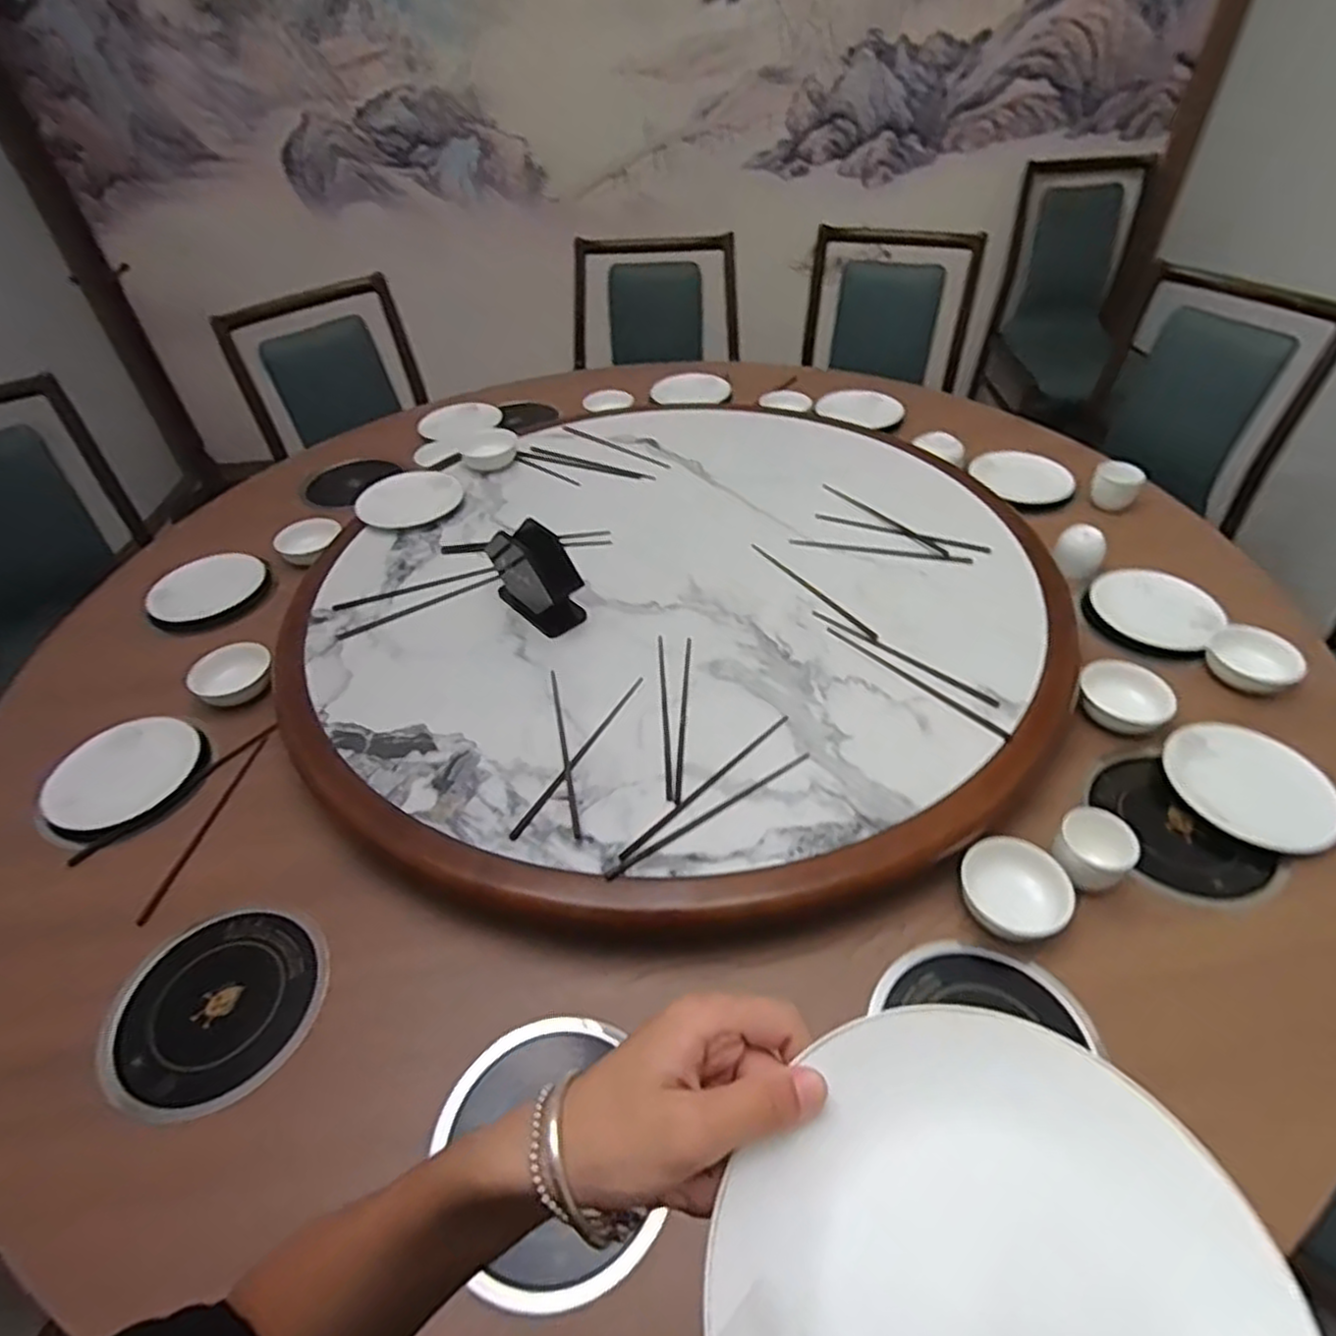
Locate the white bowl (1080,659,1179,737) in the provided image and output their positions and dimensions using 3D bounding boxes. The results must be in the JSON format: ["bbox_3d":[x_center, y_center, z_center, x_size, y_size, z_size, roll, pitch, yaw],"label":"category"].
[{"bbox_3d":[0.629,0.038,1.021,0.113,0.044,0.113,-1,44,1],"label":"white bowl"}]

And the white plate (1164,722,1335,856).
[{"bbox_3d":[0.722,0.142,0.923,0.153,0.031,0.190,-10,44,-8],"label":"white plate"}]

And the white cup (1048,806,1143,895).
[{"bbox_3d":[0.473,0.200,0.825,0.069,0.051,0.076,-24,48,-19],"label":"white cup"}]

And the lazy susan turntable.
[{"bbox_3d":[0.029,-0.113,1.153,1.076,0.098,1.104,-1,44,1],"label":"lazy susan turntable"}]

